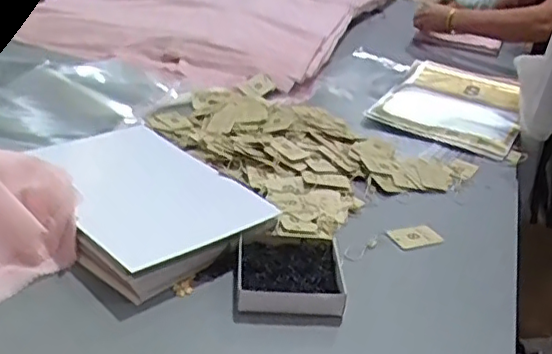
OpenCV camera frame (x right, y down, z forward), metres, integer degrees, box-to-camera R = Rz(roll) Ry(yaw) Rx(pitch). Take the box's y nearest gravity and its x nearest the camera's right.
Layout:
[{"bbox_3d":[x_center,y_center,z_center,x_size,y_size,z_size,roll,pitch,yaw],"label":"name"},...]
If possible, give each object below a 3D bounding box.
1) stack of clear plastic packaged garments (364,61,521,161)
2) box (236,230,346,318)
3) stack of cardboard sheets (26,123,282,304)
[{"bbox_3d":[0.335,-0.142,1.150,0.238,0.051,0.366,19,29,21],"label":"stack of clear plastic packaged garments"},{"bbox_3d":[0.014,0.093,0.634,0.104,0.026,0.112,5,27,-5],"label":"box"},{"bbox_3d":[-0.160,0.022,0.712,0.279,0.037,0.198,29,34,36],"label":"stack of cardboard sheets"}]

